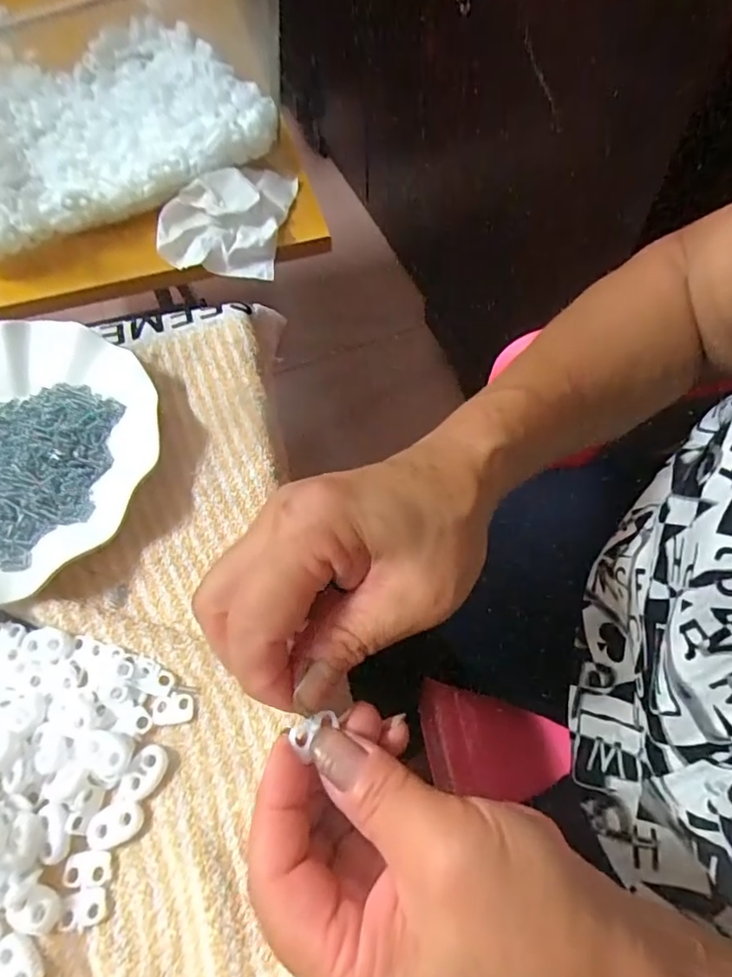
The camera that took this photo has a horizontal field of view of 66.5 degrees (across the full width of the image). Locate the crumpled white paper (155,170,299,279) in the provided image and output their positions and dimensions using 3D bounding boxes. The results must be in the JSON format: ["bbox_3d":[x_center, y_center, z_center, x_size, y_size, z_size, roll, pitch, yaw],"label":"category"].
[{"bbox_3d":[-0.107,-0.211,0.428,0.088,0.034,0.107,6,61,6],"label":"crumpled white paper"}]

